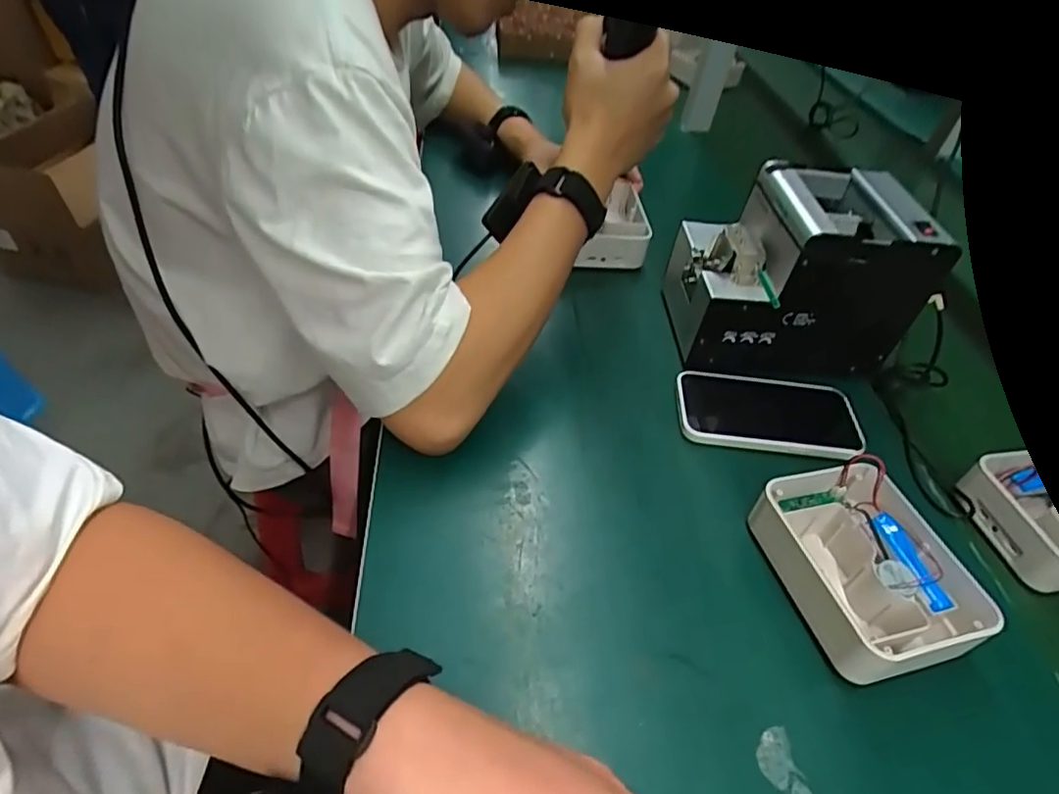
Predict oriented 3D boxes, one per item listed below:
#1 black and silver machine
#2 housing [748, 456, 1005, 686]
[{"bbox_3d":[0.233,-0.109,0.533,0.184,0.151,0.131,5,45,-3],"label":"black and silver machine"},{"bbox_3d":[0.218,0.110,0.391,0.105,0.043,0.131,-7,47,-14],"label":"housing"}]

